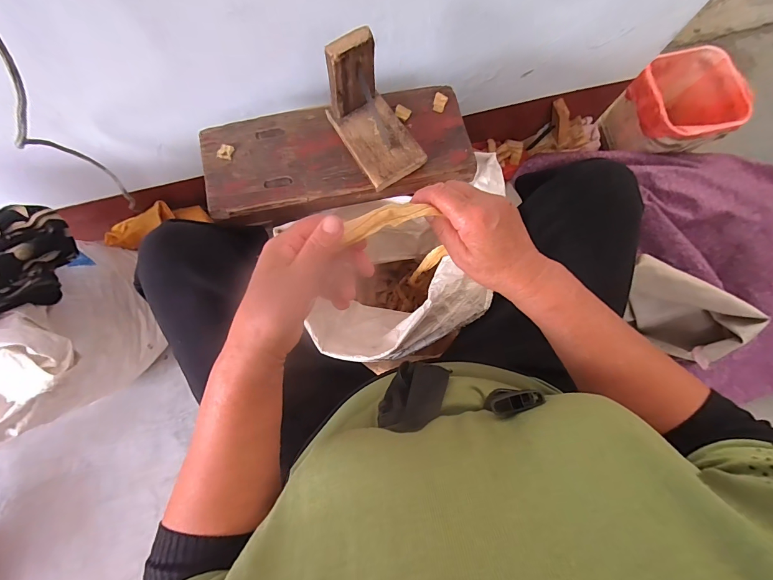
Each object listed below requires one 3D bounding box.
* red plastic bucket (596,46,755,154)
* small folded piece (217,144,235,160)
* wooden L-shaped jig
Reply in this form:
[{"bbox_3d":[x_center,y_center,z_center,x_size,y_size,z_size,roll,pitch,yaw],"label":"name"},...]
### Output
[{"bbox_3d":[0.689,-0.431,0.848,0.231,0.164,0.220,0,80,0],"label":"red plastic bucket"},{"bbox_3d":[-0.215,-0.184,0.468,0.019,0.006,0.022,13,80,2],"label":"small folded piece"},{"bbox_3d":[-0.012,-0.208,0.413,0.076,0.109,0.124,-32,82,-6],"label":"wooden L-shaped jig"}]

